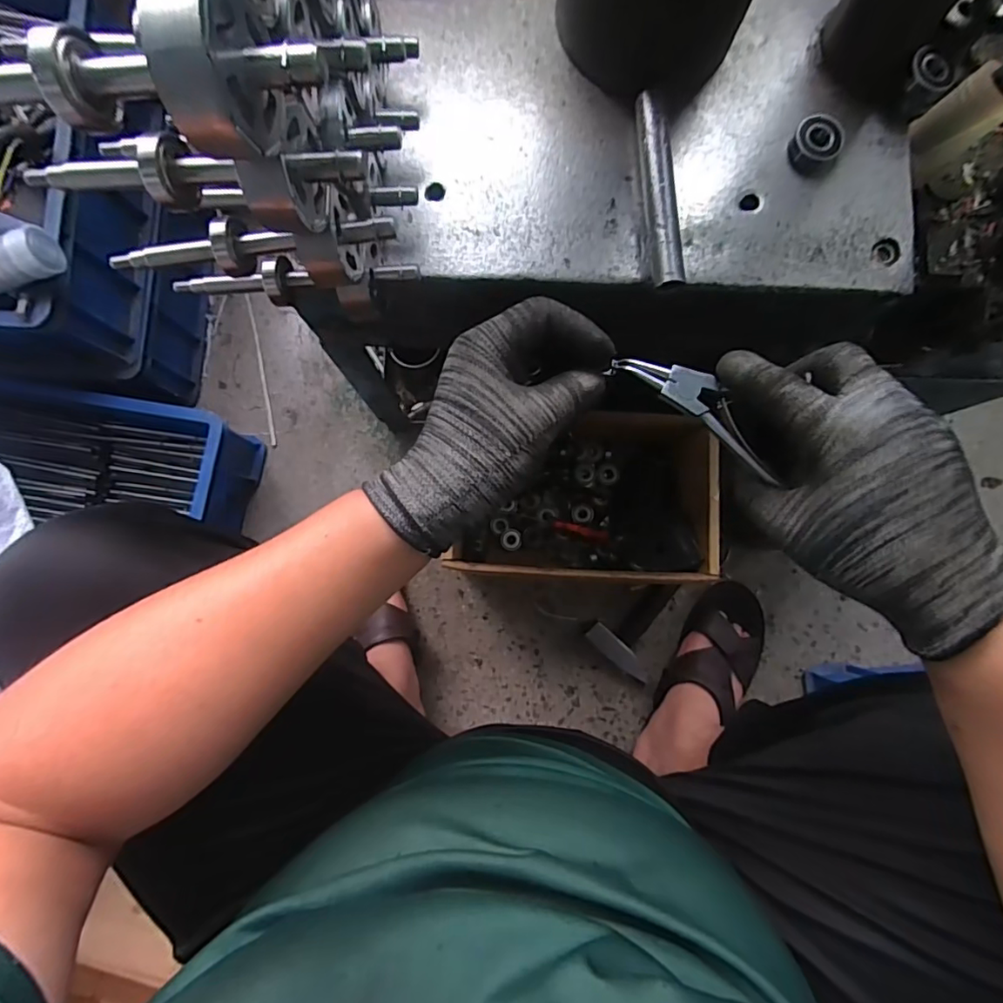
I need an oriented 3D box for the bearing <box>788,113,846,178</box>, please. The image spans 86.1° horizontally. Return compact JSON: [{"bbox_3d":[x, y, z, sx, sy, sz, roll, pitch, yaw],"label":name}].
[{"bbox_3d":[0.225,-0.254,0.383,0.035,0.012,0.039,33,85,2],"label":"bearing"}]

